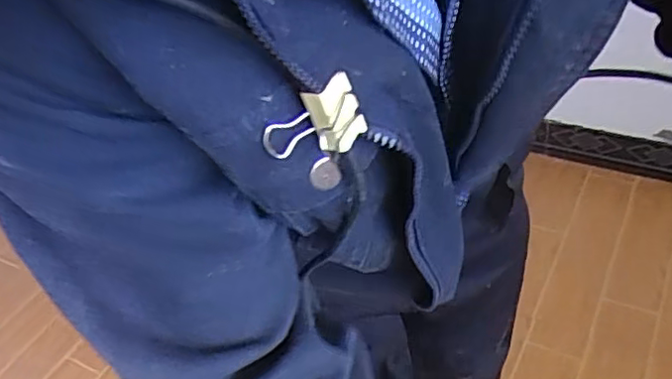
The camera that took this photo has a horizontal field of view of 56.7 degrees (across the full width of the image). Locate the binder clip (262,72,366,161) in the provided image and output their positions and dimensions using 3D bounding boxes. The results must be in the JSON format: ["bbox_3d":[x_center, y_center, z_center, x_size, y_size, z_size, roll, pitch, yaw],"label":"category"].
[{"bbox_3d":[-0.008,-0.023,0.231,0.038,0.027,0.014,-32,34,-3],"label":"binder clip"}]

